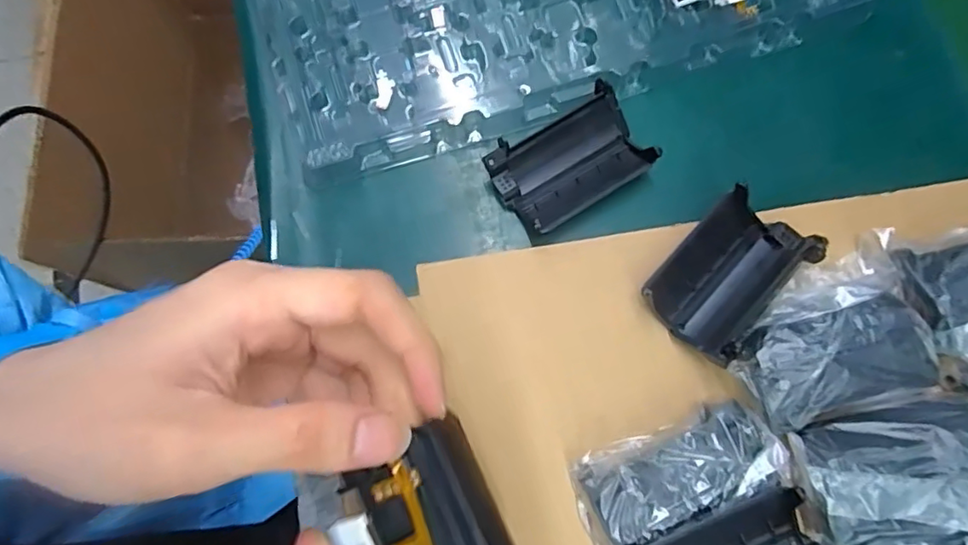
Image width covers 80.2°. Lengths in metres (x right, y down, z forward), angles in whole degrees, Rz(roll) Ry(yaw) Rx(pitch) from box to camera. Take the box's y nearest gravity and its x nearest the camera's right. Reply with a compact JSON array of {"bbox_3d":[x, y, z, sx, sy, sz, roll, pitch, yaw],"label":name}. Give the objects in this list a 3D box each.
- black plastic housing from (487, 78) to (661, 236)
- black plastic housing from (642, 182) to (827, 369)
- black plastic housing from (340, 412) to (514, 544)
[{"bbox_3d":[0.041,-0.052,0.276,0.071,0.022,0.043,-31,79,-8],"label":"black plastic housing"},{"bbox_3d":[0.108,0.002,0.254,0.048,0.024,0.071,41,79,8],"label":"black plastic housing"},{"bbox_3d":[-0.013,0.086,0.189,0.039,0.024,0.065,-27,74,-6],"label":"black plastic housing"}]

